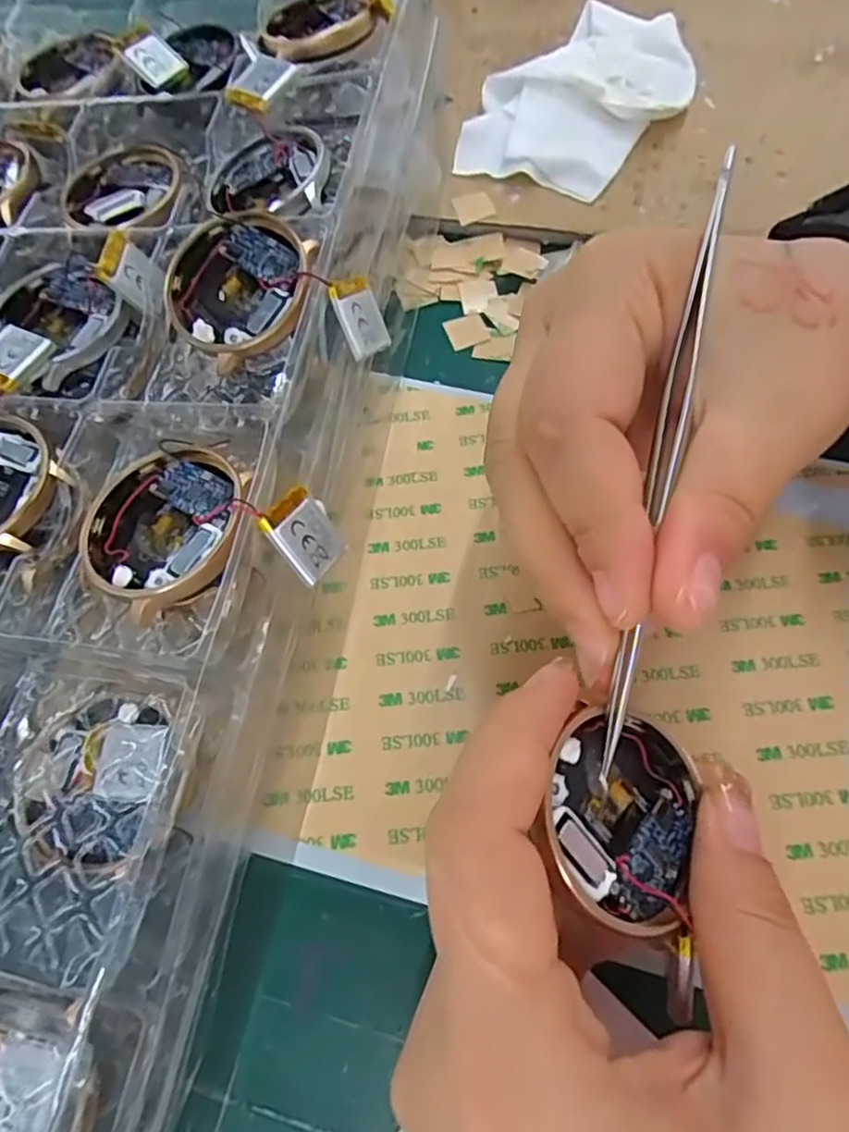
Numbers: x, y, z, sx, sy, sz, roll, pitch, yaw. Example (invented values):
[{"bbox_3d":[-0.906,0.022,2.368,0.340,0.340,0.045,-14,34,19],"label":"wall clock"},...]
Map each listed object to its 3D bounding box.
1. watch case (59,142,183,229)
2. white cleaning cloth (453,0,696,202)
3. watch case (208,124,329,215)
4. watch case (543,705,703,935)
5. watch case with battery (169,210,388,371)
[{"bbox_3d":[-0.108,-0.137,0.242,0.045,0.010,0.042,23,69,12],"label":"watch case"},{"bbox_3d":[0.070,-0.205,0.290,0.072,0.016,0.117,31,71,15],"label":"white cleaning cloth"},{"bbox_3d":[-0.053,-0.133,0.227,0.042,0.016,0.039,0,66,3],"label":"watch case"},{"bbox_3d":[0.042,0.050,0.141,0.033,0.013,0.046,29,46,-8],"label":"watch case"},{"bbox_3d":[-0.046,-0.082,0.202,0.061,0.021,0.044,-11,66,-2],"label":"watch case with battery"}]

